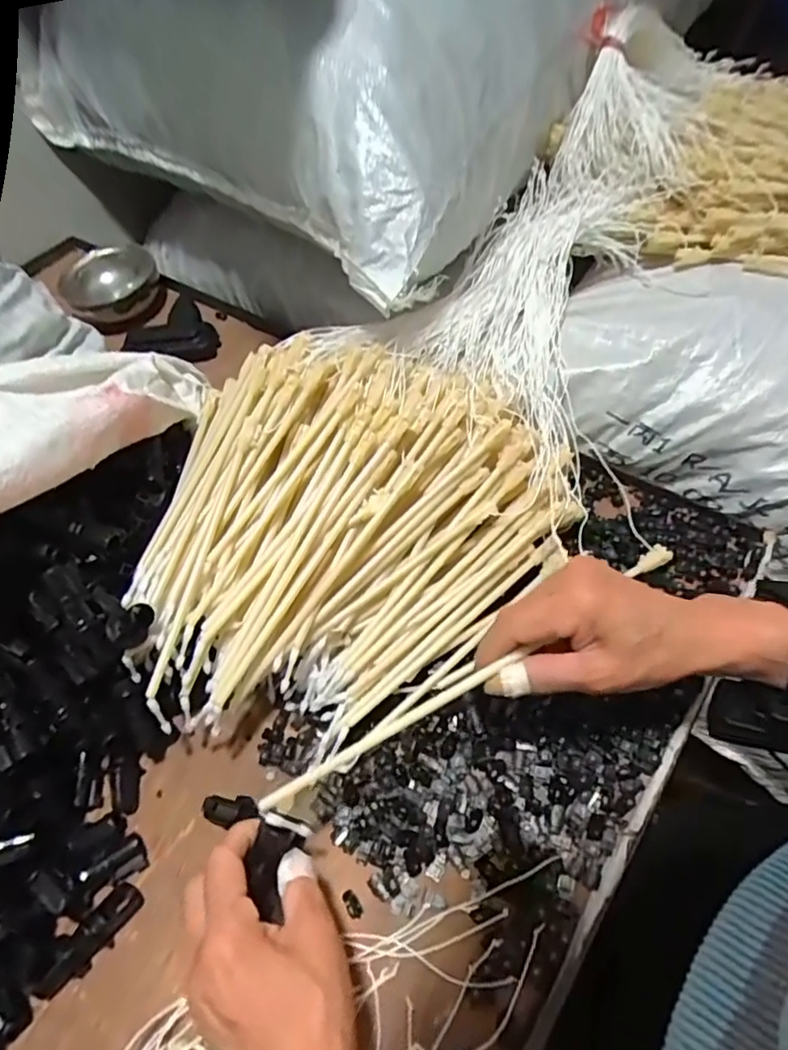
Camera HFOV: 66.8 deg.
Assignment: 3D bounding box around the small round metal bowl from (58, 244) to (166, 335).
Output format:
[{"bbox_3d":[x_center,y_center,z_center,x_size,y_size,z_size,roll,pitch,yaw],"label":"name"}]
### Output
[{"bbox_3d":[-0.325,-0.277,0.698,0.112,0.050,0.085,-28,57,-14],"label":"small round metal bowl"}]

